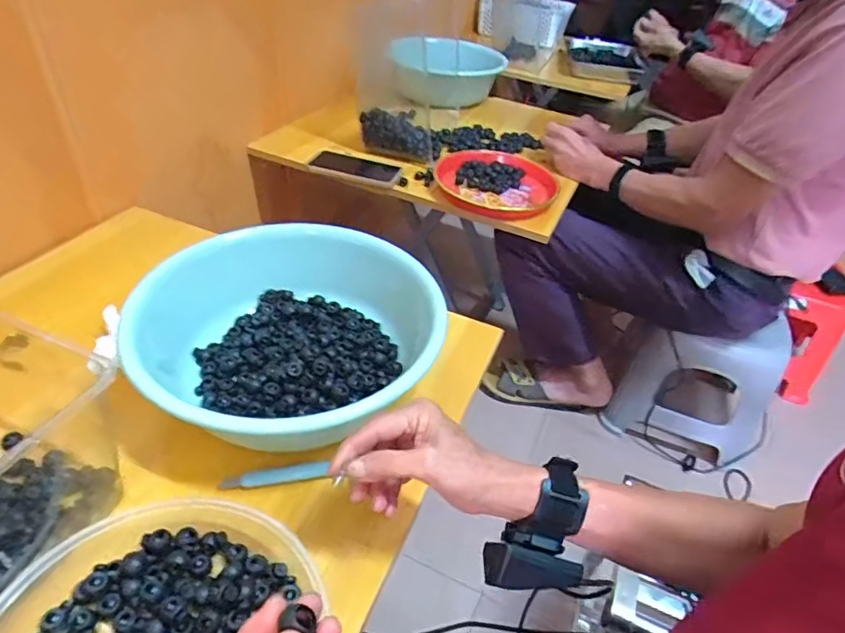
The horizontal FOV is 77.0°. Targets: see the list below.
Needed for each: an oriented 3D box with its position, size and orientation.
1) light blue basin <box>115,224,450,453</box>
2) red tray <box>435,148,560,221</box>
[{"bbox_3d":[-0.126,0.025,0.553,0.264,0.100,0.280,18,42,13],"label":"light blue basin"},{"bbox_3d":[0.136,-0.245,0.964,0.217,0.029,0.234,5,40,-2],"label":"red tray"}]

